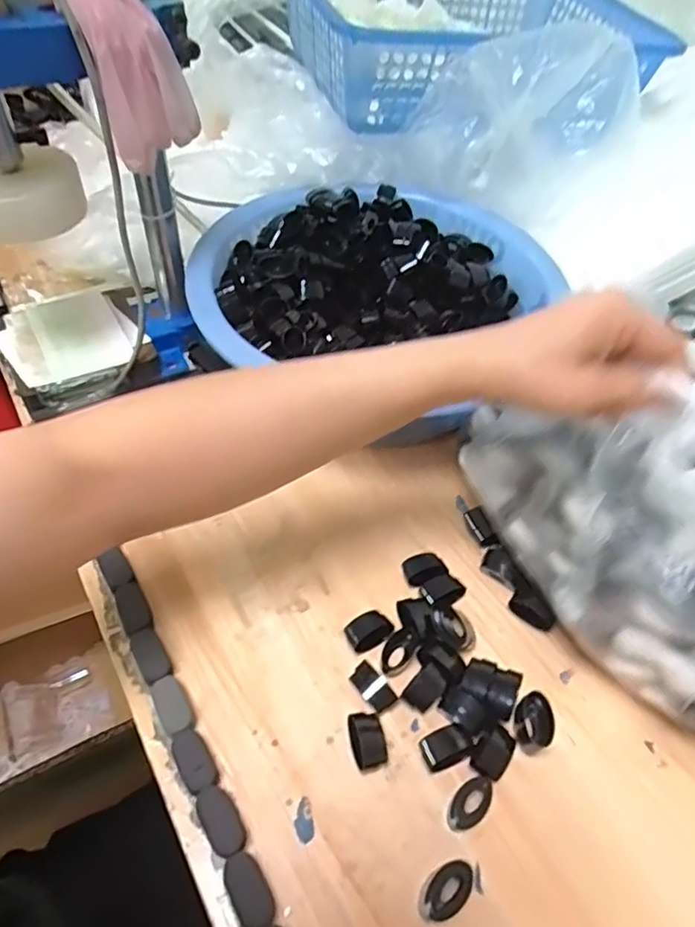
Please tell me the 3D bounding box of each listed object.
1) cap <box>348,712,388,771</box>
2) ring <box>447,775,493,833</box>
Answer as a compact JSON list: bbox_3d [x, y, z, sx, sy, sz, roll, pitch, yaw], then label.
[{"bbox_3d":[0.013,0.176,0.371,0.021,0.011,0.032,-8,53,-12],"label":"cap"},{"bbox_3d":[0.074,0.206,0.352,0.032,0.011,0.020,-35,62,-28],"label":"ring"}]

